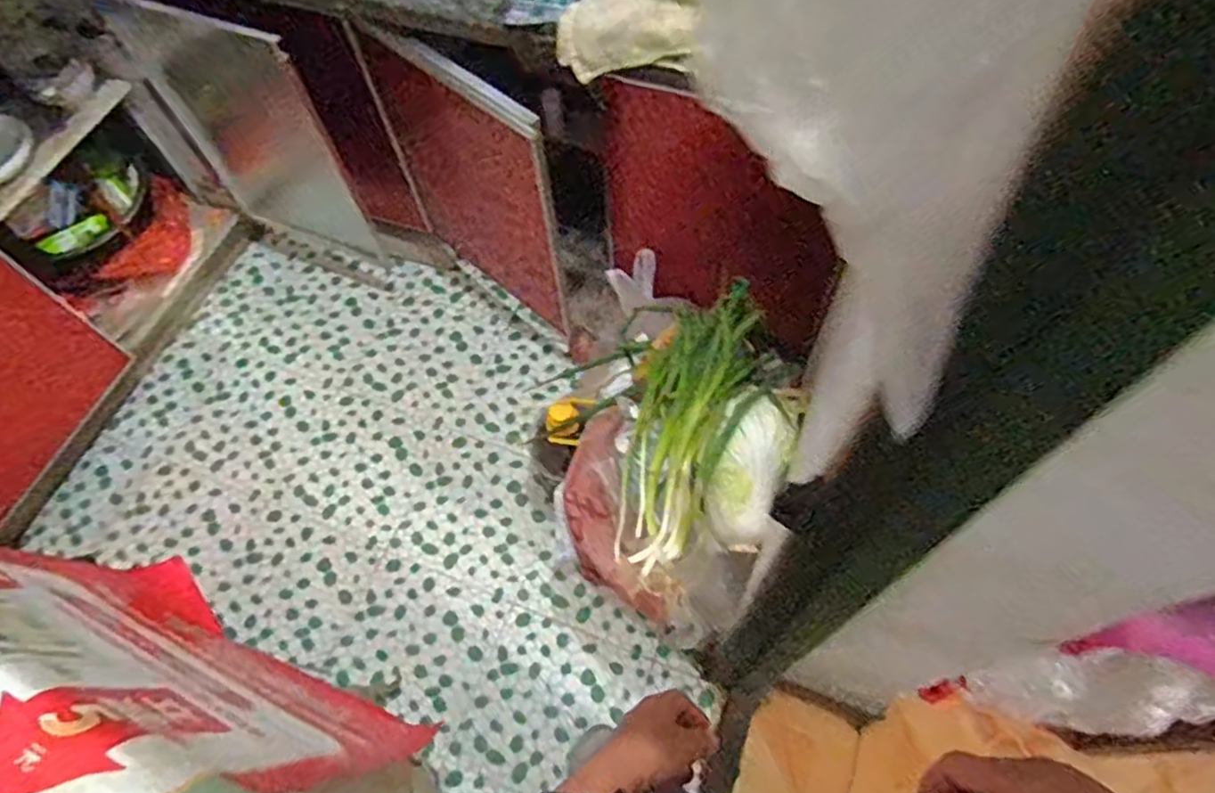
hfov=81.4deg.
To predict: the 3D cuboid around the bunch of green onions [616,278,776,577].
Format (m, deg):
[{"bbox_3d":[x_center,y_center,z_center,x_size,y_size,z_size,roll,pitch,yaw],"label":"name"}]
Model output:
[{"bbox_3d":[0.111,0.035,0.998,0.161,0.091,0.420,19,79,13],"label":"bunch of green onions"}]

